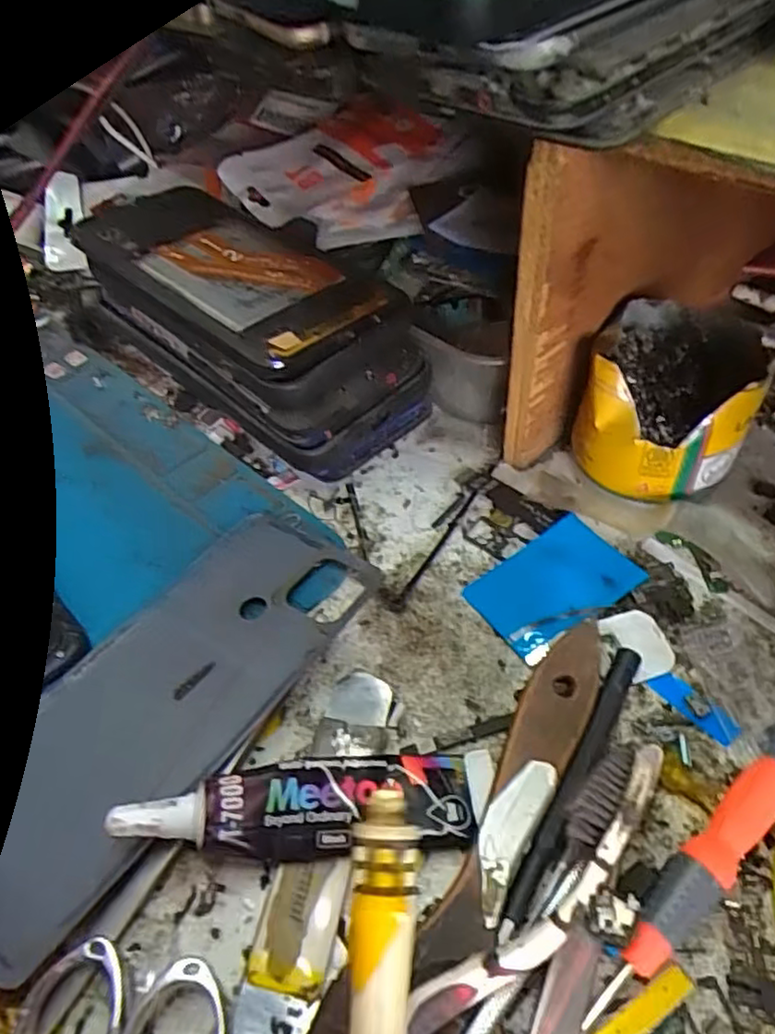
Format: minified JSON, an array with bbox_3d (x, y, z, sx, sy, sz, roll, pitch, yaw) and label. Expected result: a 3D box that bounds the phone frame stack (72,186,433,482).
[{"bbox_3d":[-0.069,-0.092,0.322,0.178,0.073,0.080,34,57,29],"label":"phone frame stack"}]

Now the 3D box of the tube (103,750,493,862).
[{"bbox_3d":[-0.021,0.082,0.190,0.103,0.024,0.026,-5,47,-2],"label":"tube"}]

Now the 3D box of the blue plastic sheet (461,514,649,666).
[{"bbox_3d":[0.062,0.025,0.249,0.058,0.006,0.040,-28,52,-21],"label":"blue plastic sheet"}]

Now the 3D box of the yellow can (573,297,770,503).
[{"bbox_3d":[0.107,-0.043,0.268,0.063,0.060,0.060,11,49,13],"label":"yellow can"}]

